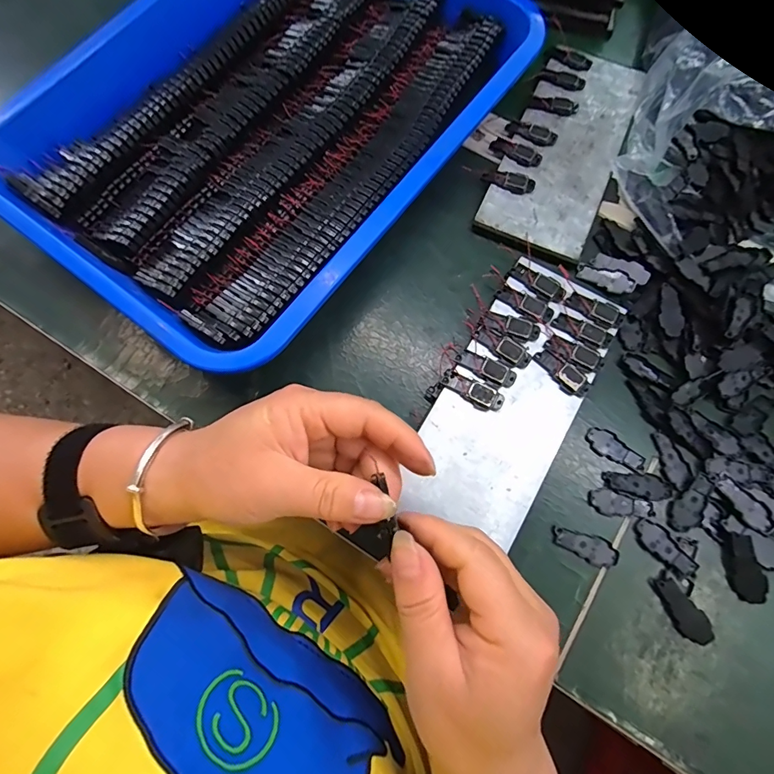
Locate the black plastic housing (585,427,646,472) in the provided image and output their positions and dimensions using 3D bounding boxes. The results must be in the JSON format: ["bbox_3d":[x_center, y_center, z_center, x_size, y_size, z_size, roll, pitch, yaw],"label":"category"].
[{"bbox_3d":[0.147,0.040,0.282,0.039,0.004,0.017,34,78,9],"label":"black plastic housing"}]

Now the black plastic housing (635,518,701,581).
[{"bbox_3d":[0.168,0.098,0.265,0.017,0.005,0.040,-34,78,-8],"label":"black plastic housing"}]

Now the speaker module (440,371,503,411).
[{"bbox_3d":[0.054,0.003,0.276,0.040,0.006,0.015,26,77,7],"label":"speaker module"}]

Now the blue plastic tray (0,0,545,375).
[{"bbox_3d":[-0.082,-0.199,0.324,0.259,0.047,0.352,36,78,9],"label":"blue plastic tray"}]

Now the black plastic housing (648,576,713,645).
[{"bbox_3d":[0.173,0.130,0.254,0.016,0.005,0.040,-30,77,-7],"label":"black plastic housing"}]

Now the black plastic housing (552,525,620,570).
[{"bbox_3d":[0.121,0.096,0.267,0.041,0.004,0.017,25,77,7],"label":"black plastic housing"}]

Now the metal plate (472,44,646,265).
[{"bbox_3d":[0.138,-0.185,0.339,0.079,0.008,0.192,24,76,6],"label":"metal plate"}]

